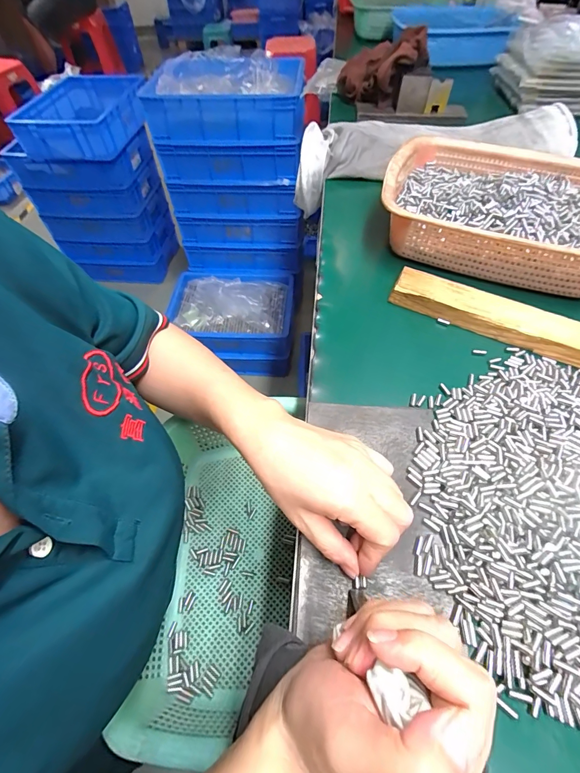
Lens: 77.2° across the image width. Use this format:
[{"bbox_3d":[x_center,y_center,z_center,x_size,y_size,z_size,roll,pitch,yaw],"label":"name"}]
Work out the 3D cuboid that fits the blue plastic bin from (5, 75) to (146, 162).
[{"bbox_3d":[-0.641,-0.838,1.145,0.316,0.123,0.334,1,56,5],"label":"blue plastic bin"}]

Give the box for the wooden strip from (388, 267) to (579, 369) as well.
[{"bbox_3d":[0.311,-0.030,0.346,0.432,0.018,0.045,24,60,16],"label":"wooden strip"}]

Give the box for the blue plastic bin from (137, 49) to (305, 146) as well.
[{"bbox_3d":[-0.159,-0.740,0.956,0.380,0.148,0.235,2,56,5],"label":"blue plastic bin"}]

